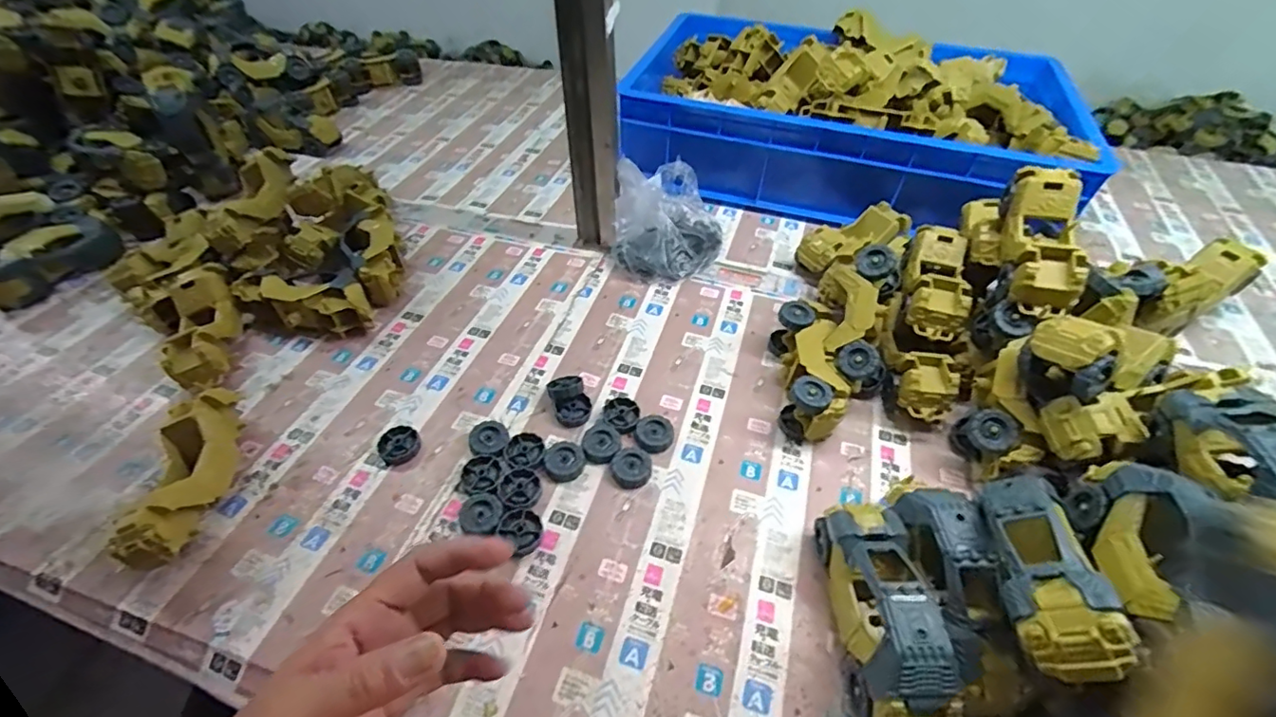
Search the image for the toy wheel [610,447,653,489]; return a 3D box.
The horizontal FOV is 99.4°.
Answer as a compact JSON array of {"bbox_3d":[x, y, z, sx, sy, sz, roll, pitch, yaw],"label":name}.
[{"bbox_3d":[-0.006,0.106,0.520,0.040,0.013,0.037,0,47,0],"label":"toy wheel"}]

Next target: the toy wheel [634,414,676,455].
[{"bbox_3d":[0.017,0.077,0.546,0.039,0.013,0.038,0,47,0],"label":"toy wheel"}]

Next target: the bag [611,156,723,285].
[{"bbox_3d":[0.042,-0.192,0.723,0.143,0.120,0.157,4,48,4],"label":"bag"}]

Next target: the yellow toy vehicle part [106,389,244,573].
[{"bbox_3d":[-0.402,0.104,0.493,0.059,0.060,0.163,-10,48,-8],"label":"yellow toy vehicle part"}]

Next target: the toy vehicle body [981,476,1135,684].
[{"bbox_3d":[0.276,0.145,0.366,0.055,0.051,0.136,-24,27,27],"label":"toy vehicle body"}]

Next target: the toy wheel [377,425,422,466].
[{"bbox_3d":[-0.236,0.086,0.537,0.038,0.010,0.040,0,47,0],"label":"toy wheel"}]

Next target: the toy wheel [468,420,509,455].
[{"bbox_3d":[-0.148,0.081,0.534,0.037,0.013,0.037,0,48,0],"label":"toy wheel"}]

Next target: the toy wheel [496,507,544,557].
[{"bbox_3d":[-0.101,0.151,0.475,0.034,0.012,0.039,-36,56,-28],"label":"toy wheel"}]

